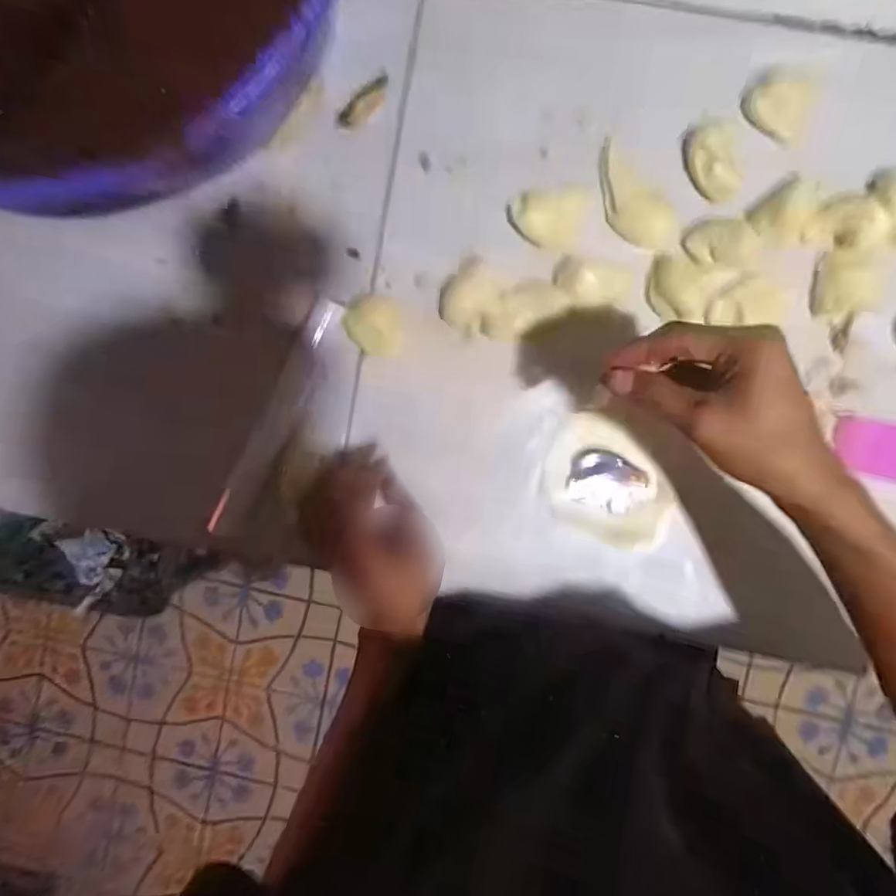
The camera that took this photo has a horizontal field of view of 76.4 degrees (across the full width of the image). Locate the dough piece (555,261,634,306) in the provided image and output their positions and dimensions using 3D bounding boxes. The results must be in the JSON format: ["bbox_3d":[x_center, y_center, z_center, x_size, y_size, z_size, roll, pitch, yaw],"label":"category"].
[{"bbox_3d":[0.112,-0.127,0.441,0.054,0.019,0.030,16,97,2],"label":"dough piece"}]

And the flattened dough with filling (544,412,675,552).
[{"bbox_3d":[0.134,0.029,0.469,0.110,0.005,0.090,26,97,1],"label":"flattened dough with filling"}]

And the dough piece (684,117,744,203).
[{"bbox_3d":[0.201,-0.218,0.431,0.037,0.008,0.059,-16,94,5],"label":"dough piece"}]

